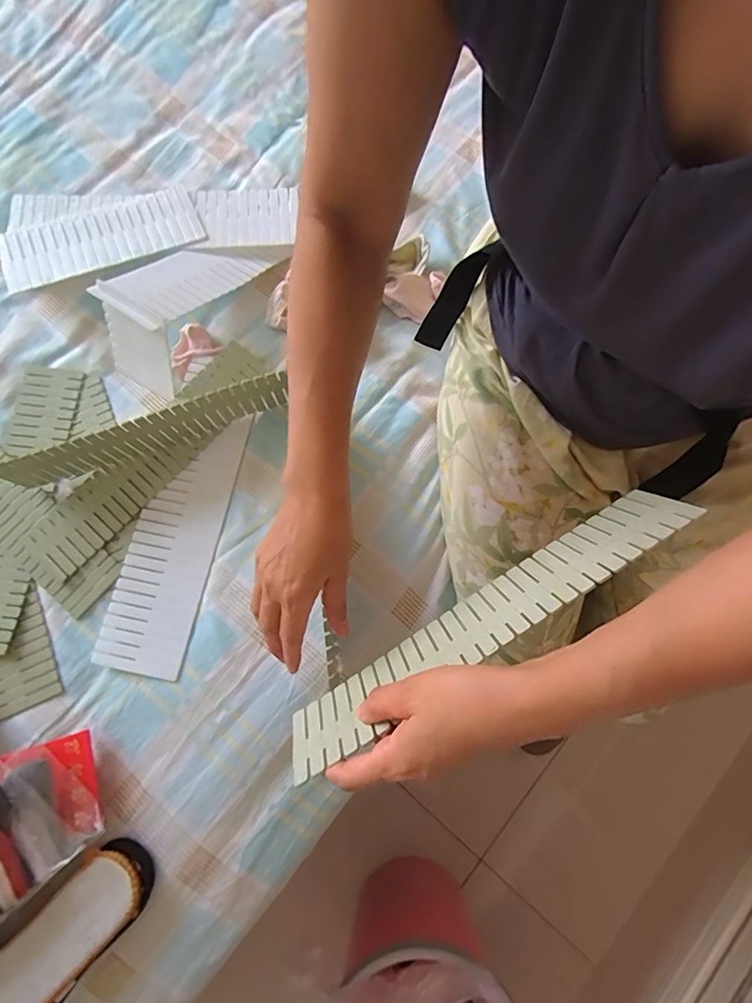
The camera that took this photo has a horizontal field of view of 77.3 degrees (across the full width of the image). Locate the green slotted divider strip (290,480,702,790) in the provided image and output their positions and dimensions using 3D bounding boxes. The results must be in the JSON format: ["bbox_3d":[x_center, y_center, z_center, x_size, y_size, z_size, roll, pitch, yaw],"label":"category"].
[{"bbox_3d":[0.076,0.087,0.336,0.315,0.073,0.004,-34,106,-2],"label":"green slotted divider strip"}]

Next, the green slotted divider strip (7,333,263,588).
[{"bbox_3d":[-0.254,-0.048,0.525,0.071,0.010,0.329,41,79,7],"label":"green slotted divider strip"}]

